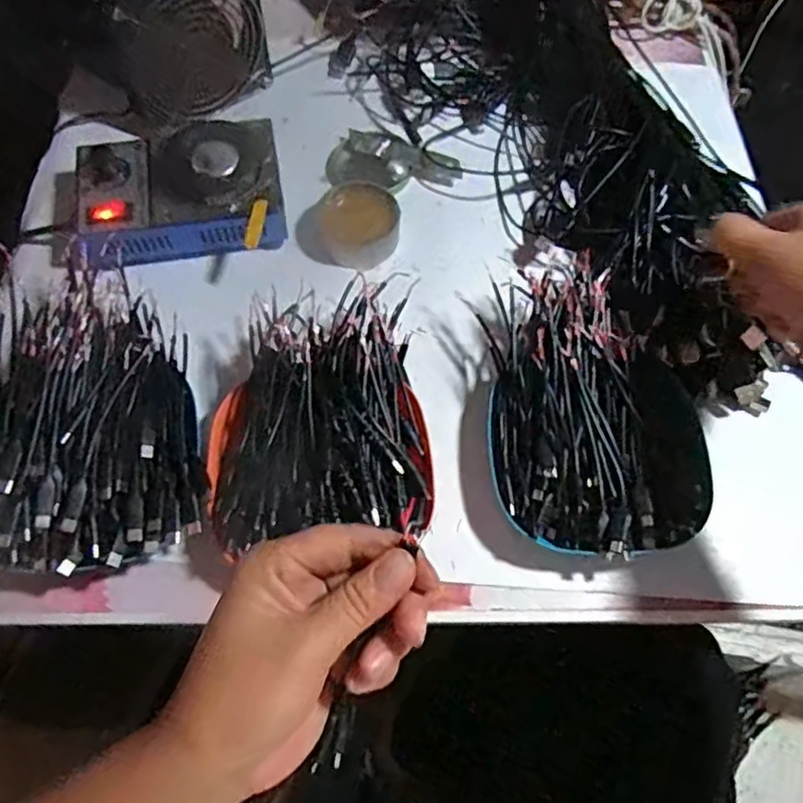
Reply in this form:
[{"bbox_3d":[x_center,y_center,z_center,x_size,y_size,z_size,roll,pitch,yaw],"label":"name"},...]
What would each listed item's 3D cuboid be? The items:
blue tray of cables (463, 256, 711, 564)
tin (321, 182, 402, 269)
[{"bbox_3d":[0.123,0.005,0.430,0.134,0.059,0.186,-6,67,-4],"label":"blue tray of cables"},{"bbox_3d":[-0.032,-0.138,0.513,0.056,0.032,0.062,-20,69,-10],"label":"tin"}]

